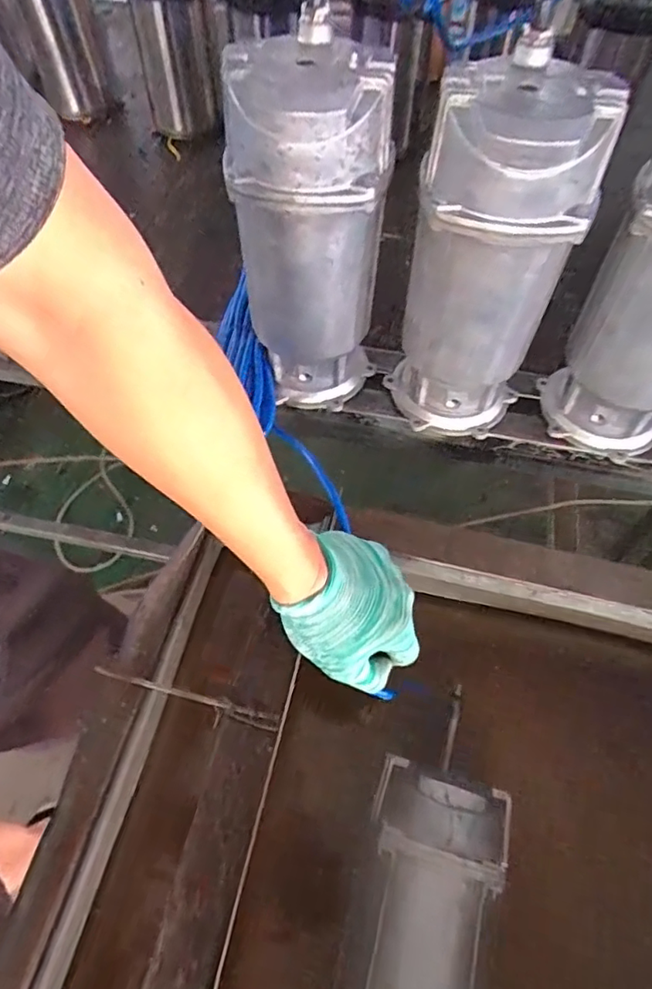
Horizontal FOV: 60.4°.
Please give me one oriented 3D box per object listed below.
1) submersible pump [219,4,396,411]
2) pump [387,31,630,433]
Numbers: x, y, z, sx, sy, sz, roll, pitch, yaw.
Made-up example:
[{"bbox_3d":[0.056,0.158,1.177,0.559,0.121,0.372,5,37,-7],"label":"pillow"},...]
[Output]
[{"bbox_3d":[-0.014,-0.211,0.503,0.123,0.292,0.111,-4,58,-3],"label":"submersible pump"},{"bbox_3d":[0.133,-0.187,0.490,0.126,0.290,0.105,18,59,10],"label":"pump"}]

